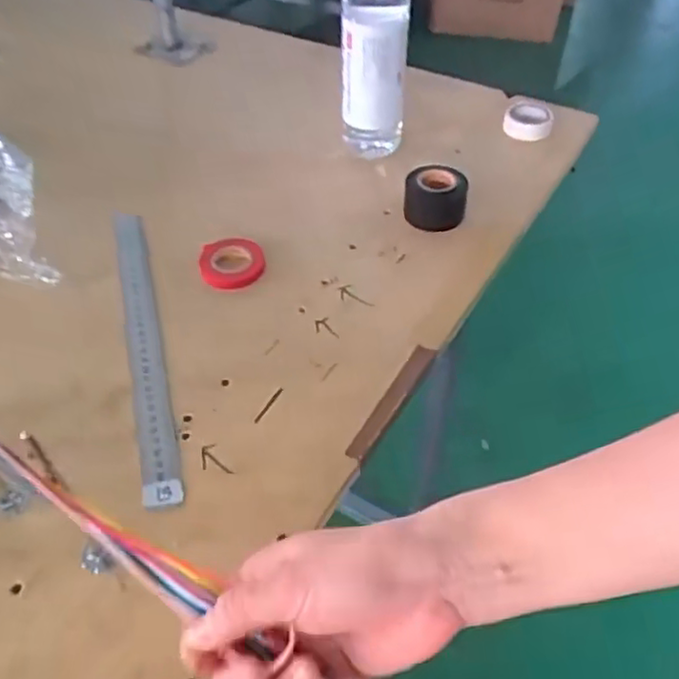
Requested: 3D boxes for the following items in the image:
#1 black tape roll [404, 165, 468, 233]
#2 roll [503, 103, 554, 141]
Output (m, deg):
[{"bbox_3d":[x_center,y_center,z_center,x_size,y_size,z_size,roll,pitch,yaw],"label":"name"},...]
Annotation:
[{"bbox_3d":[0.091,-0.134,0.651,0.061,0.043,0.059,10,48,8],"label":"black tape roll"},{"bbox_3d":[0.219,-0.254,0.777,0.054,0.023,0.054,0,47,0],"label":"roll"}]

